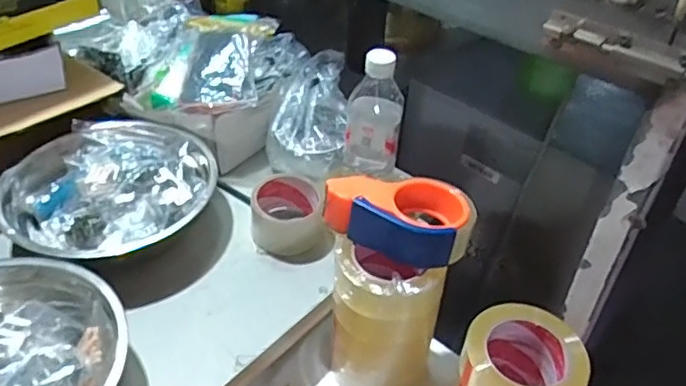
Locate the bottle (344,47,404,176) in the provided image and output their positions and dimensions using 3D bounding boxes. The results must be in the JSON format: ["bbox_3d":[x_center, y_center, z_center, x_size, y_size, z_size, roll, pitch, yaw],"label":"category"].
[{"bbox_3d":[0.036,-0.079,0.729,0.066,0.182,0.051,4,40,1],"label":"bottle"}]

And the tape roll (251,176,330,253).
[{"bbox_3d":[-0.073,0.029,0.772,0.079,0.060,0.103,-4,41,-9],"label":"tape roll"}]

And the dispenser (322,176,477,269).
[{"bbox_3d":[0.056,0.022,0.616,0.149,0.054,0.072,14,41,12],"label":"dispenser"}]

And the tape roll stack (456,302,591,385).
[{"bbox_3d":[0.169,0.207,0.623,0.109,0.150,0.111,14,41,12],"label":"tape roll stack"}]

